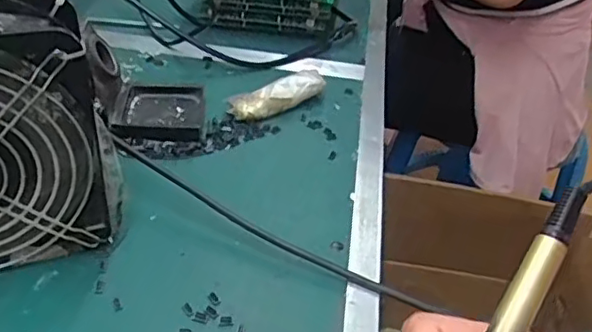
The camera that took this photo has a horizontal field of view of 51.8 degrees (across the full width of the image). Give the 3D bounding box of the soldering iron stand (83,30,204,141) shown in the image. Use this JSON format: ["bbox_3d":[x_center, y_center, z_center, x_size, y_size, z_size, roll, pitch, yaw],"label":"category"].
[{"bbox_3d":[-0.118,-0.068,0.488,0.085,0.066,0.089,-2,37,-8],"label":"soldering iron stand"}]

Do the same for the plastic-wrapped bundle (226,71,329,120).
[{"bbox_3d":[-0.015,-0.060,0.528,0.088,0.024,0.024,-19,43,-29],"label":"plastic-wrapped bundle"}]

